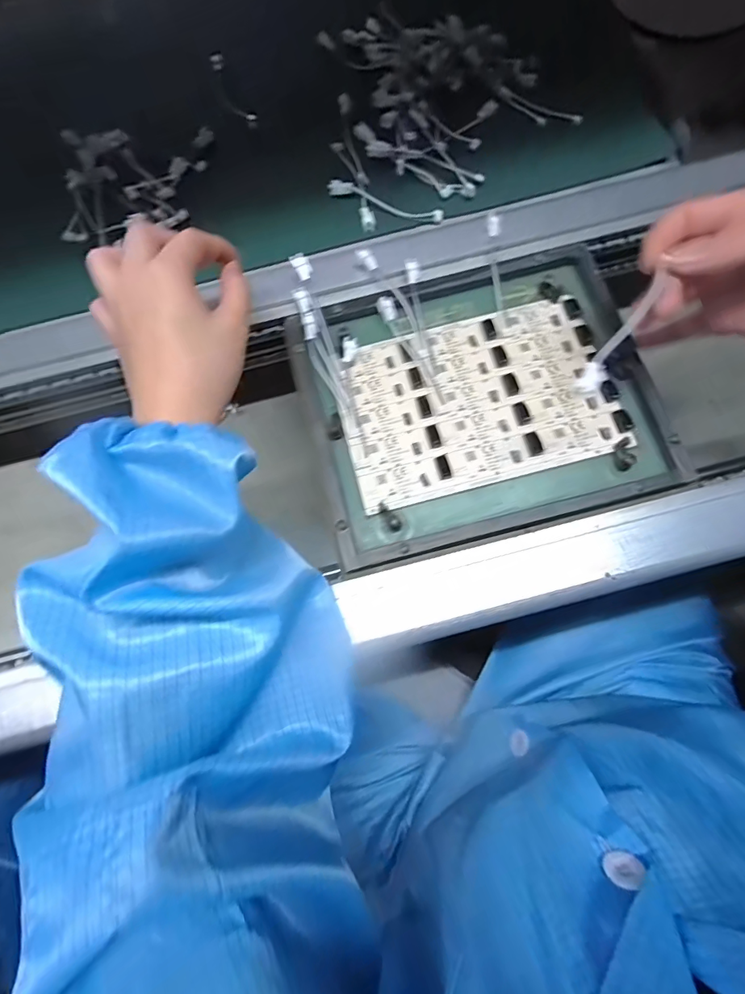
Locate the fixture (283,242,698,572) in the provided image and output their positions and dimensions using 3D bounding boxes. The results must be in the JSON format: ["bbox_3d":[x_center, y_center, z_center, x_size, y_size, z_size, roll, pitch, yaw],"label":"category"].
[{"bbox_3d":[0.072,-0.073,0.316,0.237,0.020,0.195,-14,74,-2],"label":"fixture"}]

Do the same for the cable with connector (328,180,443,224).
[{"bbox_3d":[0.010,-0.243,0.363,0.098,0.005,0.014,20,103,4],"label":"cable with connector"}]

